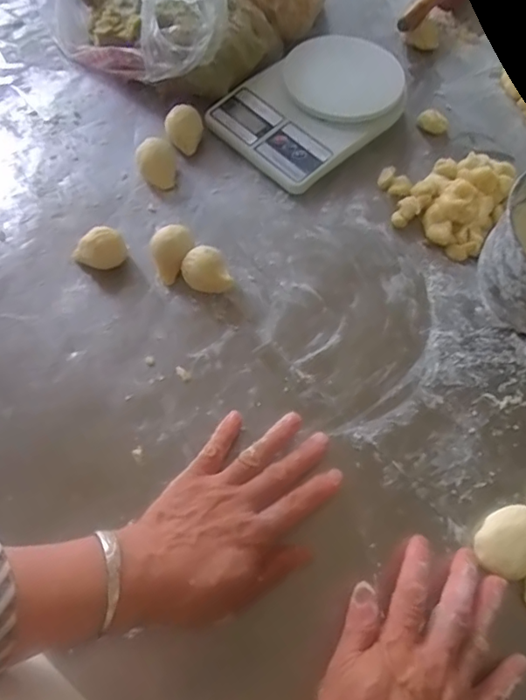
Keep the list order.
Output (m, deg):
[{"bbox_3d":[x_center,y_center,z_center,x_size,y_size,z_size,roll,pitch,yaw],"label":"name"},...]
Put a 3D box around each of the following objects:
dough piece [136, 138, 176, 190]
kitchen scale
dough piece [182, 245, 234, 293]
[{"bbox_3d":[-0.111,-0.197,0.572,0.038,0.026,0.045,-5,65,-5],"label":"dough piece"},{"bbox_3d":[0.053,-0.273,0.600,0.192,0.053,0.145,-38,72,-18],"label":"kitchen scale"},{"bbox_3d":[-0.054,-0.071,0.510,0.036,0.037,0.042,-31,70,-16],"label":"dough piece"}]

